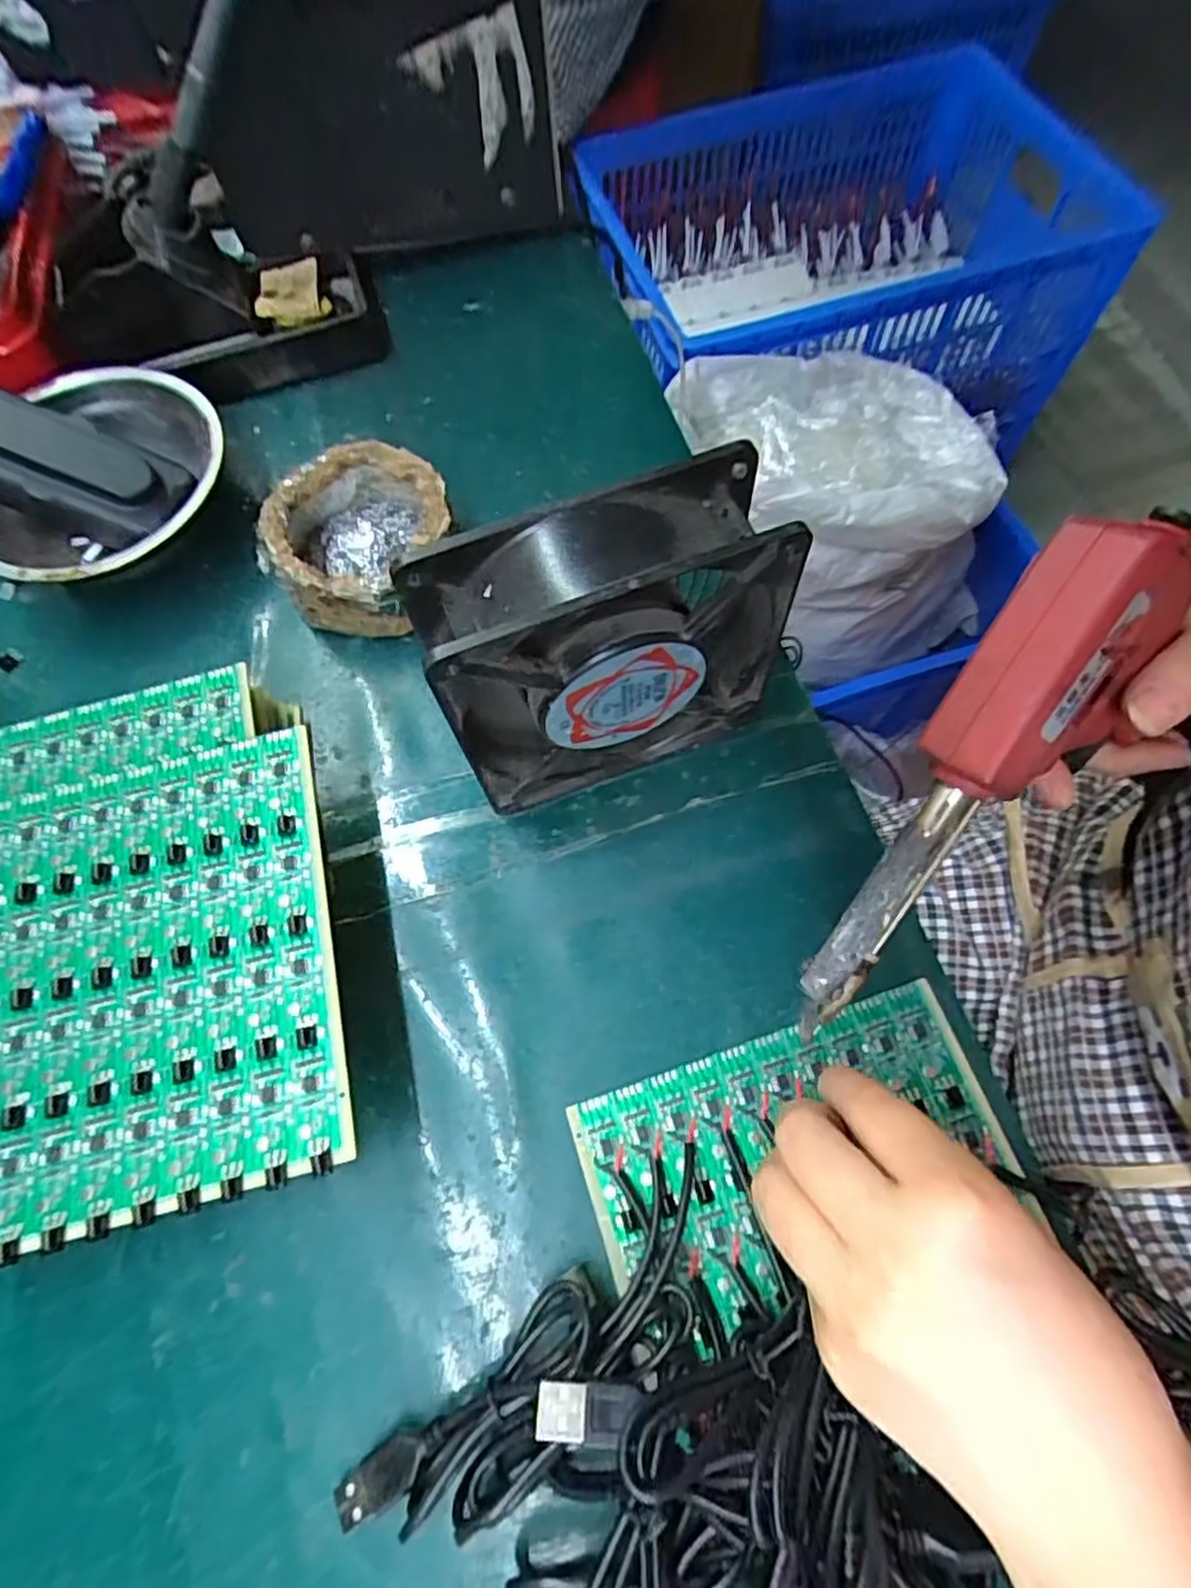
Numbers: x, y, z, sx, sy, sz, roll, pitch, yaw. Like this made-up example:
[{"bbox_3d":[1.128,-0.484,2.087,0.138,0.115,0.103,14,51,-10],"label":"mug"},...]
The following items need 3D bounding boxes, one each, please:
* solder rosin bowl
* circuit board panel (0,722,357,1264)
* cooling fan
[{"bbox_3d":[-0.105,-0.114,0.330,0.078,0.044,0.084,-1,68,2],"label":"solder rosin bowl"},{"bbox_3d":[-0.161,0.060,0.242,0.141,0.004,0.154,-14,68,-3],"label":"circuit board panel"},{"bbox_3d":[0.005,-0.049,0.258,0.118,0.122,0.039,-21,69,-6],"label":"cooling fan"}]

